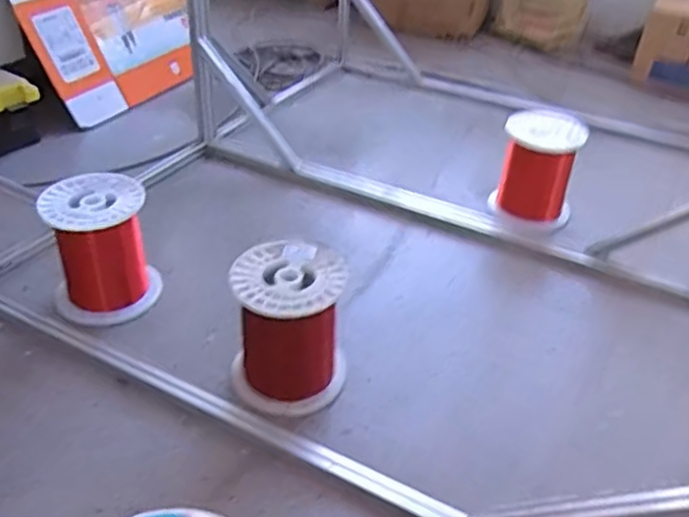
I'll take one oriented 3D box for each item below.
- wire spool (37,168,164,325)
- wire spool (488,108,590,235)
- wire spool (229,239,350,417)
[{"bbox_3d":[-0.497,-0.015,1.385,0.208,0.232,0.180,-14,41,-21],"label":"wire spool"},{"bbox_3d":[0.493,-0.225,1.736,0.202,0.246,0.186,14,39,14],"label":"wire spool"},{"bbox_3d":[-0.100,0.125,1.221,0.204,0.232,0.212,-1,38,-6],"label":"wire spool"}]

